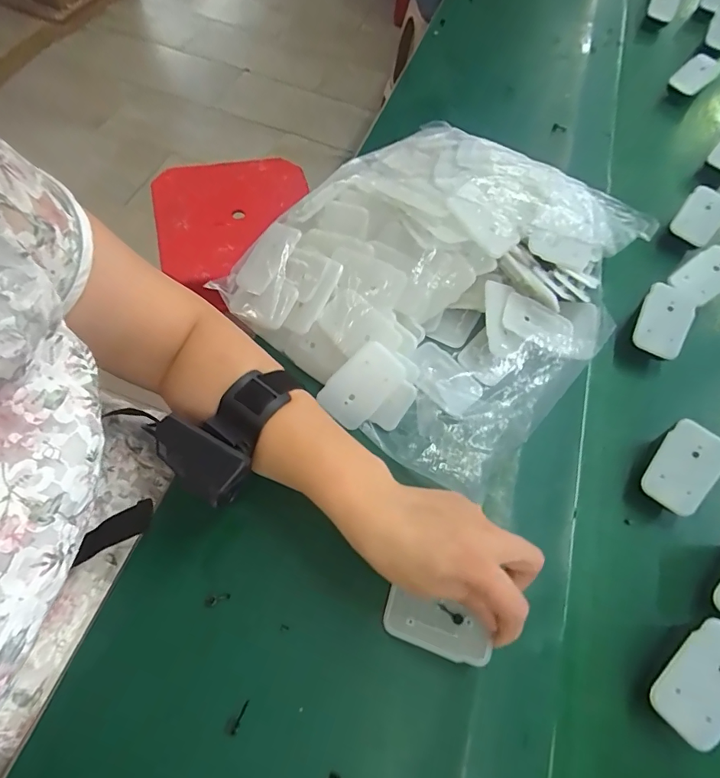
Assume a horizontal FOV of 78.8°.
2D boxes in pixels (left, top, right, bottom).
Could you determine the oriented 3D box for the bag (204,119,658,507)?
[{"bbox_3d":[0.086,-0.113,0.407,0.287,0.103,0.334,40,67,15],"label":"bag"}]

